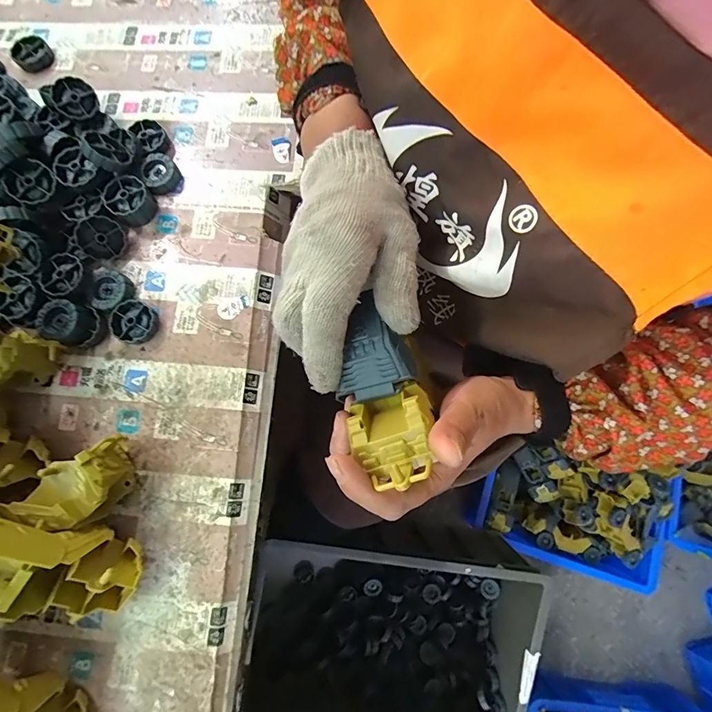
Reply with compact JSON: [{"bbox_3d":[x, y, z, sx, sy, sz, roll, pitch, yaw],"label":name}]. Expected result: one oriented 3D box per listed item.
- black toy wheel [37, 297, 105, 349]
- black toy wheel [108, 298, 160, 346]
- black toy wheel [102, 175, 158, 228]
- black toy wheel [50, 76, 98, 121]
[{"bbox_3d":[-0.254,-0.029,0.349,0.045,0.023,0.036,26,78,8],"label":"black toy wheel"},{"bbox_3d":[-0.202,-0.030,0.357,0.038,0.011,0.038,0,76,1],"label":"black toy wheel"},{"bbox_3d":[-0.214,-0.146,0.372,0.033,0.028,0.038,43,81,11],"label":"black toy wheel"},{"bbox_3d":[-0.277,-0.253,0.387,0.037,0.016,0.036,-40,120,-10],"label":"black toy wheel"}]

